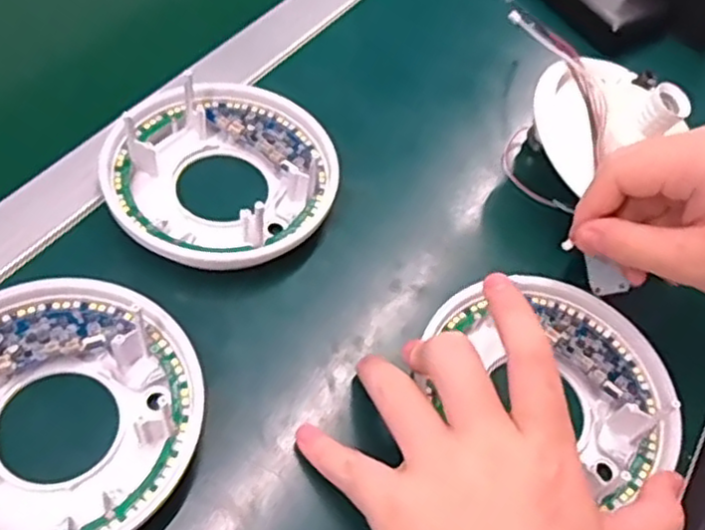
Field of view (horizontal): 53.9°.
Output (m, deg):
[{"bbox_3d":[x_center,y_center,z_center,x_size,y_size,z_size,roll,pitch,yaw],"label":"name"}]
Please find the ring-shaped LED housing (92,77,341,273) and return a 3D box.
[{"bbox_3d":[-0.074,-0.058,0.404,0.125,0.031,0.128,4,55,-6],"label":"ring-shaped LED housing"}]

